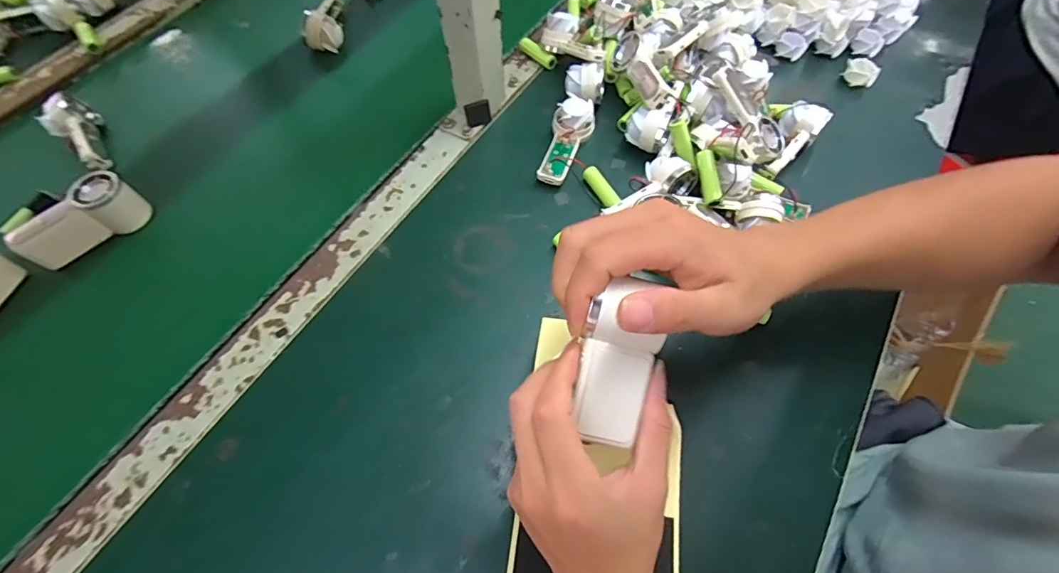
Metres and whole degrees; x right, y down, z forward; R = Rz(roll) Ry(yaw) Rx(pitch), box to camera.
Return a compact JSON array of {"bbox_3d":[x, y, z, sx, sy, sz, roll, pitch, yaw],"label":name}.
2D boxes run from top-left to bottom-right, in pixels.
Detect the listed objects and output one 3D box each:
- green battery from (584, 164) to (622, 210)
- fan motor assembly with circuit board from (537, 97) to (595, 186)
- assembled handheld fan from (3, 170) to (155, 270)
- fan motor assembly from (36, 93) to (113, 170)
[{"bbox_3d":[0.066,-0.090,0.432,0.015,0.011,0.047,-26,65,-13],"label":"green battery"},{"bbox_3d":[0.035,-0.137,0.446,0.037,0.032,0.086,15,63,8],"label":"fan motor assembly with circuit board"},{"bbox_3d":[-0.395,-0.057,0.416,0.032,0.042,0.094,38,68,18],"label":"assembled handheld fan"},{"bbox_3d":[-0.448,-0.149,0.471,0.041,0.029,0.087,-37,82,-17],"label":"fan motor assembly"}]

